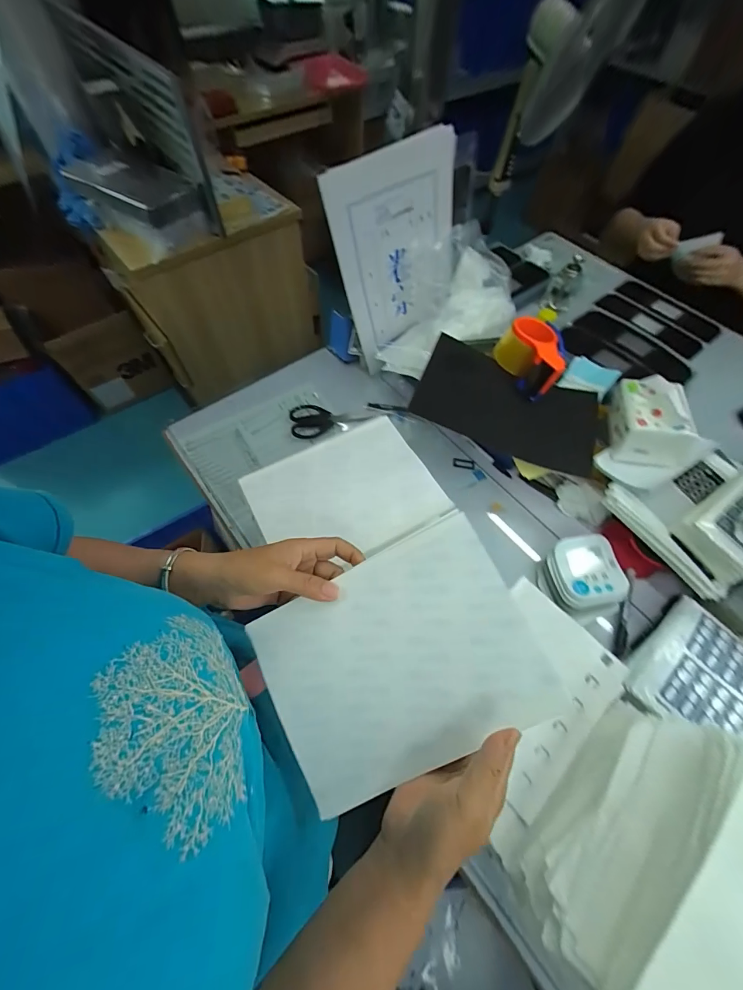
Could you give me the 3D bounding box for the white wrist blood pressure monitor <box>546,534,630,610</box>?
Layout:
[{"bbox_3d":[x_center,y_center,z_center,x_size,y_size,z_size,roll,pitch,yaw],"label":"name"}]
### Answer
[{"bbox_3d":[0.340,0.126,0.596,0.110,0.041,0.108,-9,61,-6],"label":"white wrist blood pressure monitor"}]

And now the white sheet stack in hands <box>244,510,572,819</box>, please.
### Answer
[{"bbox_3d":[0.019,0.141,0.318,0.221,0.006,0.168,-29,75,4],"label":"white sheet stack in hands"}]

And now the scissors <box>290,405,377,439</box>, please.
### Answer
[{"bbox_3d":[-0.077,-0.145,0.717,0.155,0.007,0.073,-6,61,-4],"label":"scissors"}]

